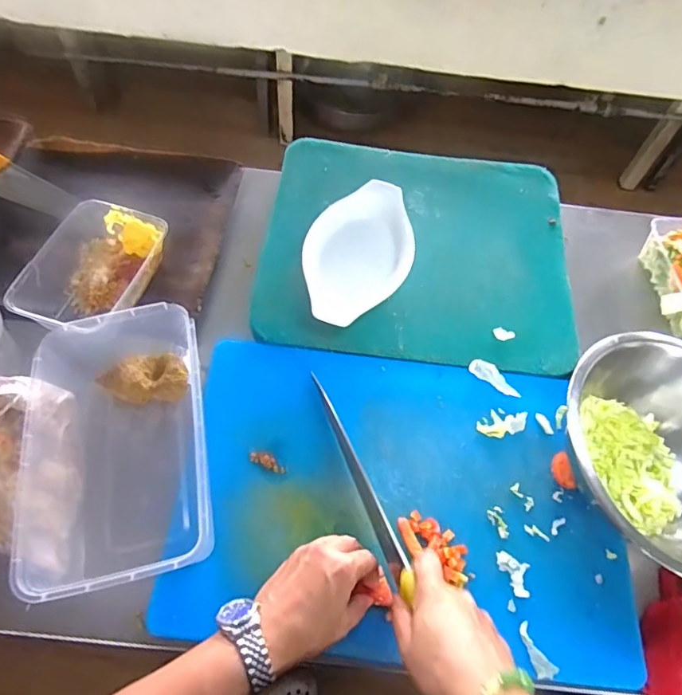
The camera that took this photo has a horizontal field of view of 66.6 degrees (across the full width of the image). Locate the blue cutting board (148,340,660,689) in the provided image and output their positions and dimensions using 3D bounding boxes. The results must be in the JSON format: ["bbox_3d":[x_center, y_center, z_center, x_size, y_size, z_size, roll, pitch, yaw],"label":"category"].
[{"bbox_3d":[0.069,0.144,0.524,0.435,0.014,0.296,7,61,-1],"label":"blue cutting board"}]

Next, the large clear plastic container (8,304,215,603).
[{"bbox_3d":[-0.214,0.082,0.500,0.165,0.080,0.281,-7,64,-7],"label":"large clear plastic container"}]

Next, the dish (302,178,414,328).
[{"bbox_3d":[0.021,-0.117,0.640,0.126,0.031,0.217,18,62,5],"label":"dish"}]

